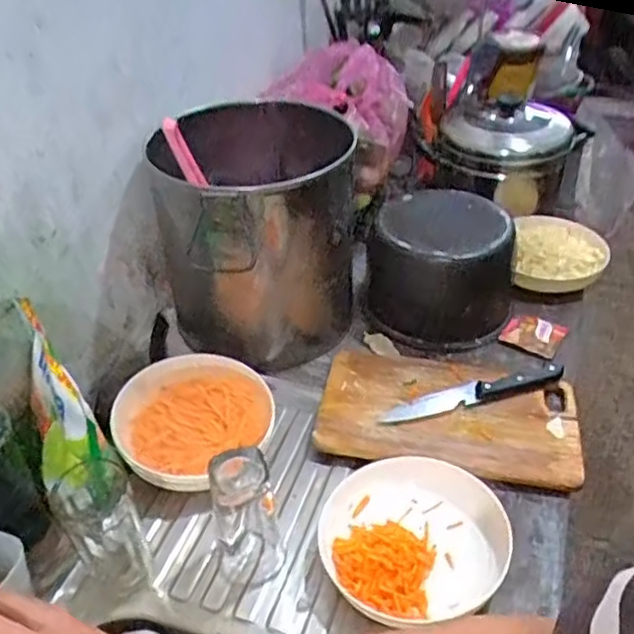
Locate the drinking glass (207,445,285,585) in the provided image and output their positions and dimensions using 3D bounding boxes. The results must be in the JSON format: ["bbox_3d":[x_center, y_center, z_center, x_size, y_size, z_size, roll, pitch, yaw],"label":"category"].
[{"bbox_3d":[-0.069,0.201,0.660,0.060,0.154,0.057,-7,38,-7],"label":"drinking glass"}]

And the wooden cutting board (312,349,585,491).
[{"bbox_3d":[0.164,0.113,0.835,0.311,0.011,0.188,8,39,12],"label":"wooden cutting board"}]

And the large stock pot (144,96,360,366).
[{"bbox_3d":[-0.093,-0.147,0.949,0.268,0.295,0.326,-10,39,-11],"label":"large stock pot"}]

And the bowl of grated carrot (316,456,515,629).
[{"bbox_3d":[0.097,0.226,0.689,0.184,0.049,0.168,-1,38,1],"label":"bowl of grated carrot"}]

